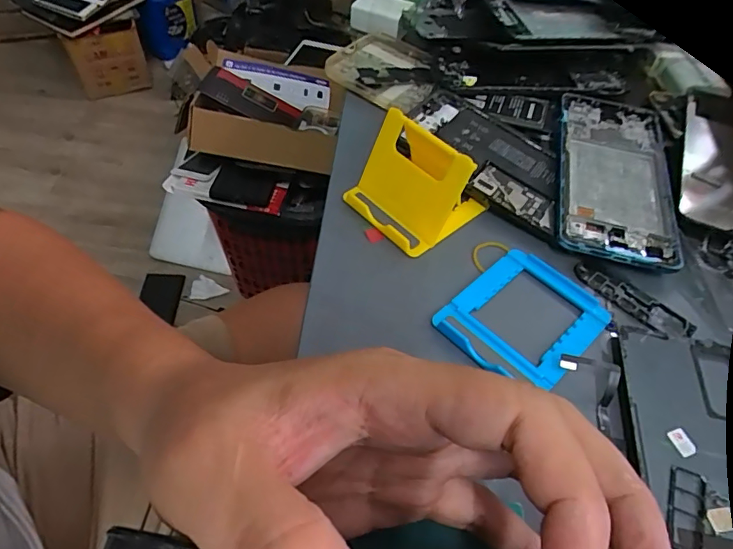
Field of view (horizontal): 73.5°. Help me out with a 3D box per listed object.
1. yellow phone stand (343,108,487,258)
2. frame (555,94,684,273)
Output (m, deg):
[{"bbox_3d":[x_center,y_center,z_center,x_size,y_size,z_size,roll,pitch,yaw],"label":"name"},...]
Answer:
[{"bbox_3d":[0.034,-0.065,0.309,0.066,0.052,0.068,-34,62,-28],"label":"yellow phone stand"},{"bbox_3d":[0.170,-0.071,0.343,0.074,0.008,0.155,14,56,3],"label":"frame"}]

